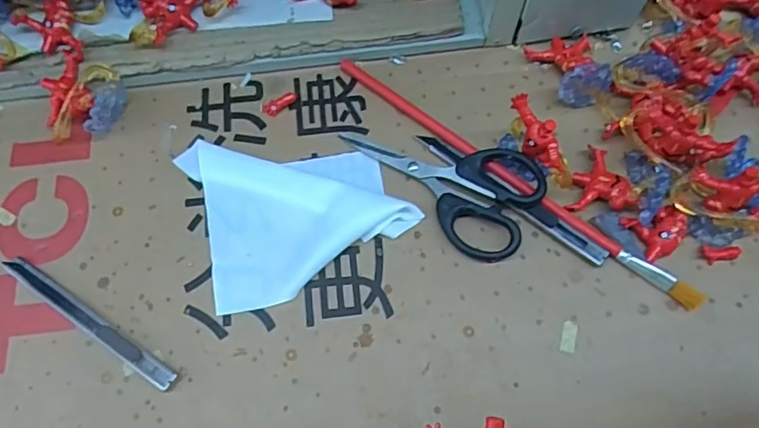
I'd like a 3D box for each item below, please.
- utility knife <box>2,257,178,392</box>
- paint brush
[{"bbox_3d":[-0.163,0.059,0.319,0.125,0.010,0.012,31,70,12],"label":"utility knife"},{"bbox_3d":[0.078,-0.027,0.352,0.262,0.009,0.012,37,71,14],"label":"paint brush"}]

